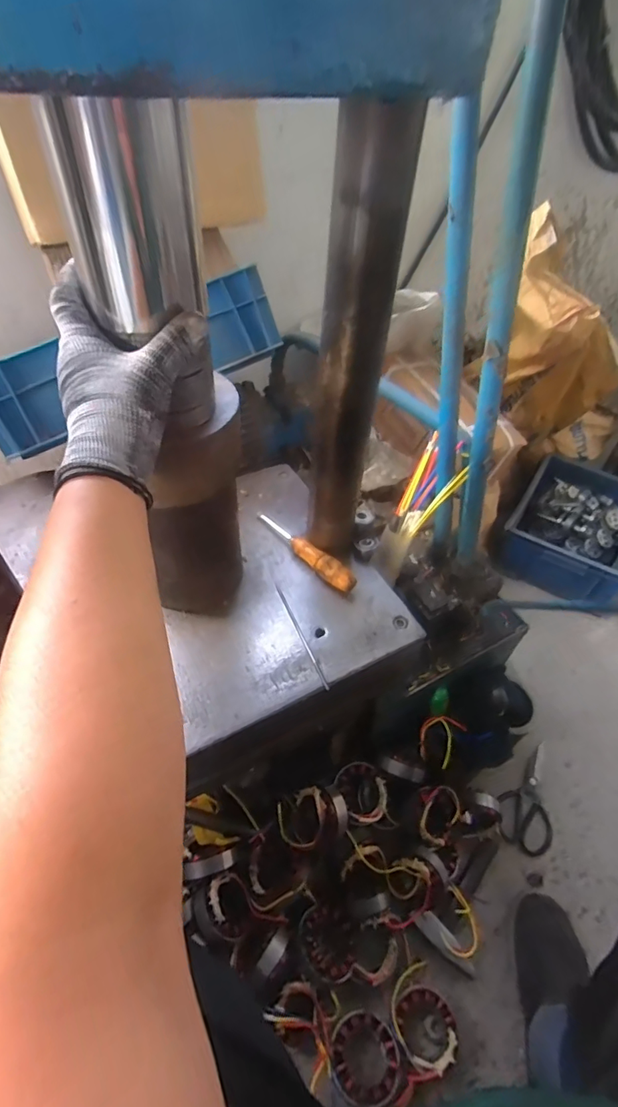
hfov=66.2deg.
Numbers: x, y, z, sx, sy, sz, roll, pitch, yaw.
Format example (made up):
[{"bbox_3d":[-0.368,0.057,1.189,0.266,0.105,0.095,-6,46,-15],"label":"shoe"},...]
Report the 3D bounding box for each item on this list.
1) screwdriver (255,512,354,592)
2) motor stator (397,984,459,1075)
[{"bbox_3d":[-0.011,-0.009,0.649,0.024,0.027,0.187,-31,56,-28],"label":"screwdriver"},{"bbox_3d":[0.161,0.644,0.647,0.081,0.042,0.083,-18,51,-20],"label":"motor stator"}]

